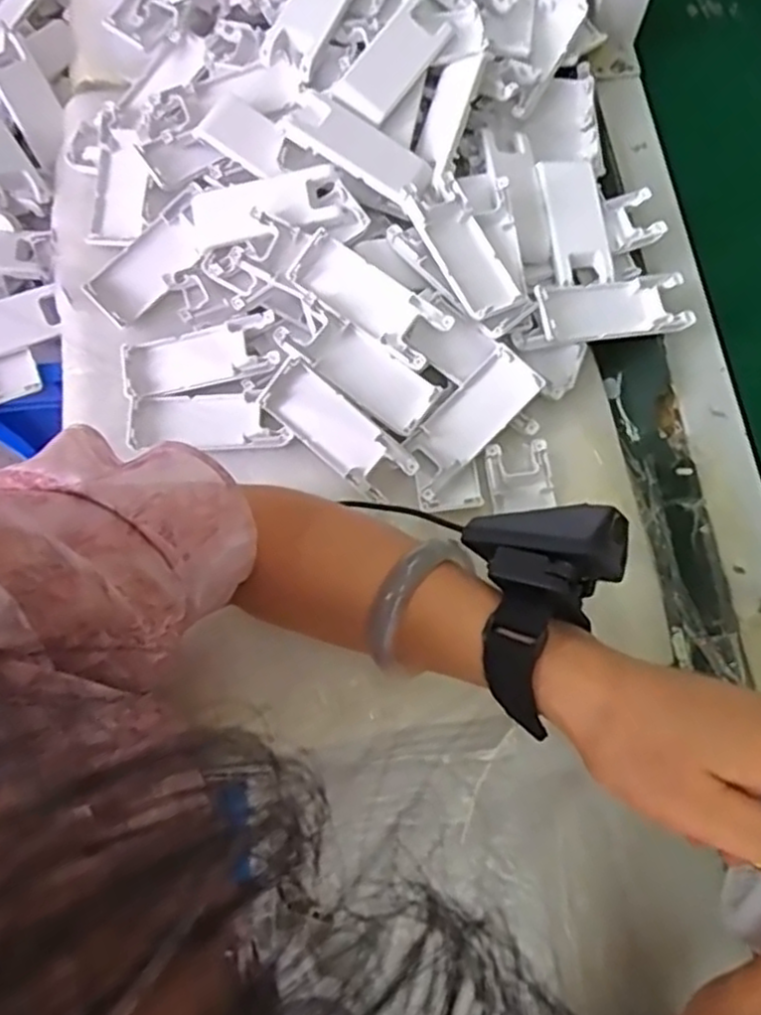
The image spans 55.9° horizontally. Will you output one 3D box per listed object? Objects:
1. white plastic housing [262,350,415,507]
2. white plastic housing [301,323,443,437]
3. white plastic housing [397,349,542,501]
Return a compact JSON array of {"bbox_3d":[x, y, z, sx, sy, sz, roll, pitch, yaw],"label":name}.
[{"bbox_3d":[-0.026,-0.047,0.449,0.101,0.012,0.041,38,102,9],"label":"white plastic housing"},{"bbox_3d":[-0.005,-0.082,0.454,0.082,0.019,0.037,33,74,10],"label":"white plastic housing"},{"bbox_3d":[0.054,-0.054,0.450,0.101,0.019,0.038,-43,77,-13],"label":"white plastic housing"}]

